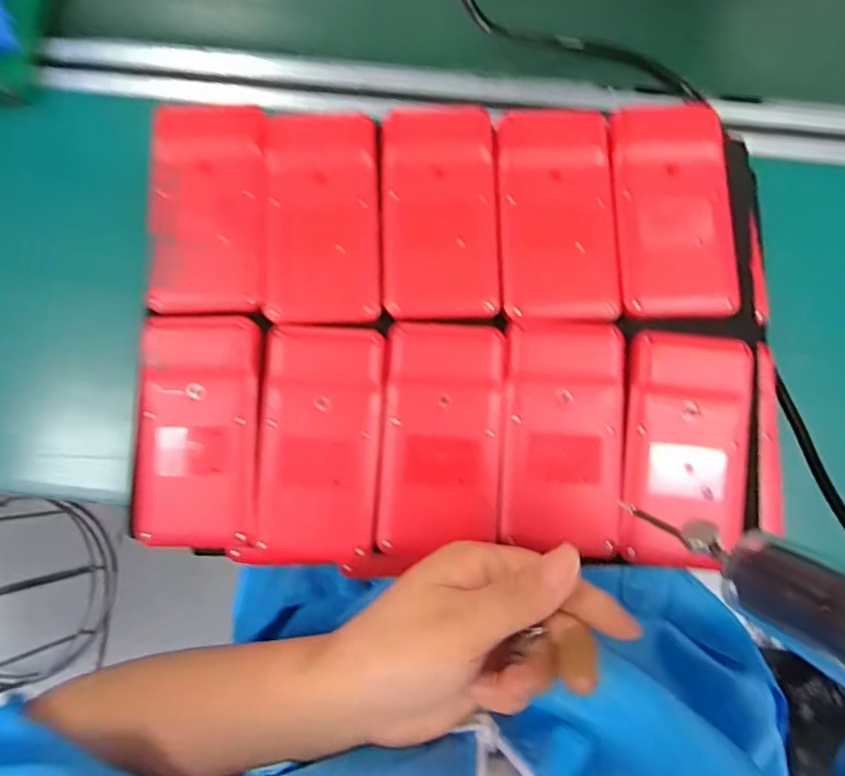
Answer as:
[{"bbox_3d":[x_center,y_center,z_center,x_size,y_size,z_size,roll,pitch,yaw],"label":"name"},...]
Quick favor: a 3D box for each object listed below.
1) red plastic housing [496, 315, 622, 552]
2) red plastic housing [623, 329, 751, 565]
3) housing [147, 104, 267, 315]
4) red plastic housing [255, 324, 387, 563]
[{"bbox_3d":[0.074,0.025,0.271,0.062,0.013,0.115,3,80,1],"label":"red plastic housing"},{"bbox_3d":[0.138,0.031,0.268,0.063,0.017,0.117,5,80,1],"label":"red plastic housing"},{"bbox_3d":[-0.119,-0.099,0.285,0.063,0.011,0.118,-2,80,0],"label":"housing"},{"bbox_3d":[-0.054,0.029,0.276,0.062,0.021,0.120,4,80,1],"label":"red plastic housing"}]

